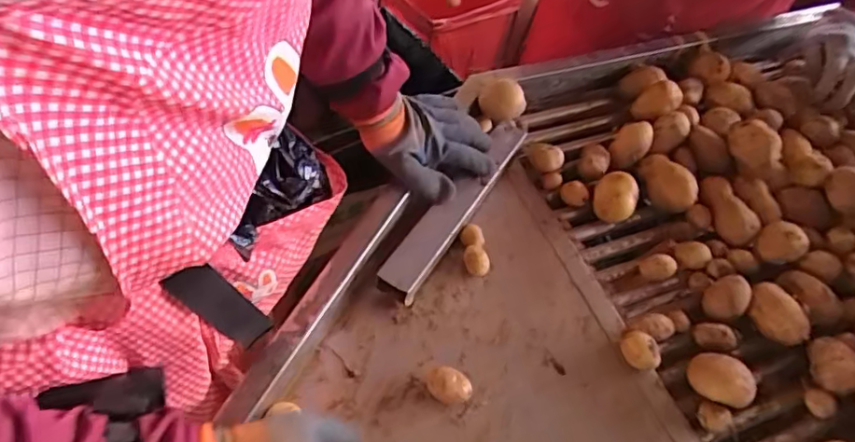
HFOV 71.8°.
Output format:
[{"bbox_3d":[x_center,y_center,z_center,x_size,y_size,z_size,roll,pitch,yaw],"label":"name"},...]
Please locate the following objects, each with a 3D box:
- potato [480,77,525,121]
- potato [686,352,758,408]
[{"bbox_3d":[0.092,-0.149,0.743,0.046,0.046,0.051,29,55,13],"label":"potato"},{"bbox_3d":[0.287,0.160,0.582,0.057,0.040,0.046,18,53,4],"label":"potato"}]

